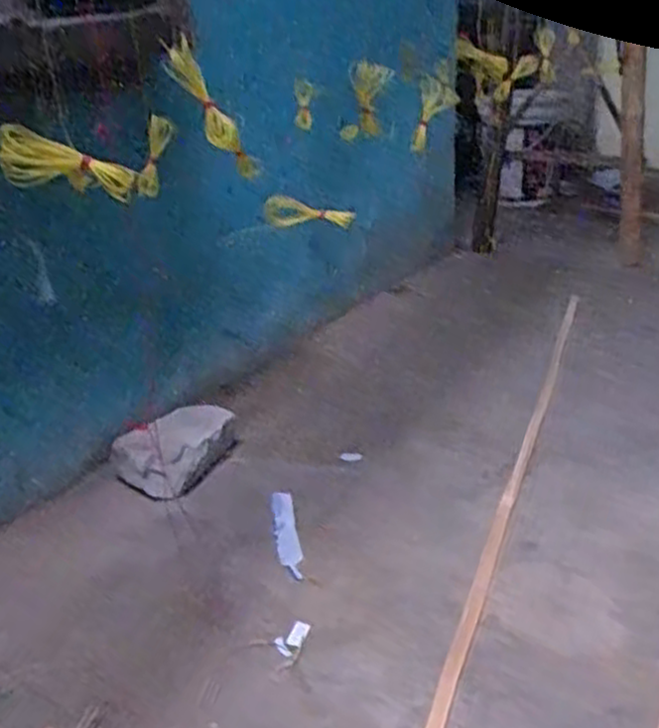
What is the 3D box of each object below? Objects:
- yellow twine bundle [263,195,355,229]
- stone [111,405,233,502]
[{"bbox_3d":[-0.021,-0.163,0.873,0.104,0.033,0.025,3,21,-22],"label":"yellow twine bundle"},{"bbox_3d":[-0.262,0.137,1.346,0.125,0.084,0.202,8,27,26],"label":"stone"}]

